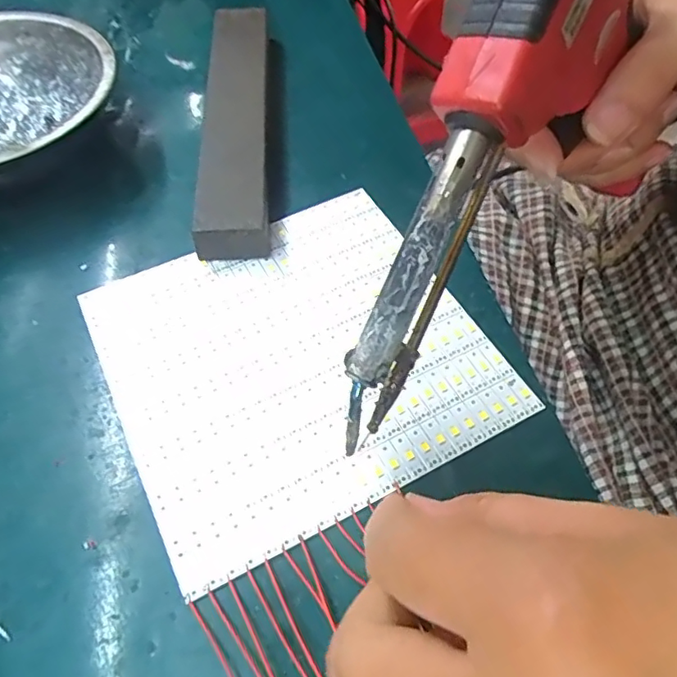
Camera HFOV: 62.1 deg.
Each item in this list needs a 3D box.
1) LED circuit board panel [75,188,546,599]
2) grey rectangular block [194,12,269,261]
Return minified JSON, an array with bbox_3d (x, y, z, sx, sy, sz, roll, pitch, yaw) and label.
[{"bbox_3d":[-0.018,0.005,0.228,0.140,0.004,0.136,-25,59,-15],"label":"LED circuit board panel"},{"bbox_3d":[-0.053,-0.114,0.296,0.032,0.026,0.186,-3,56,-1],"label":"grey rectangular block"}]

